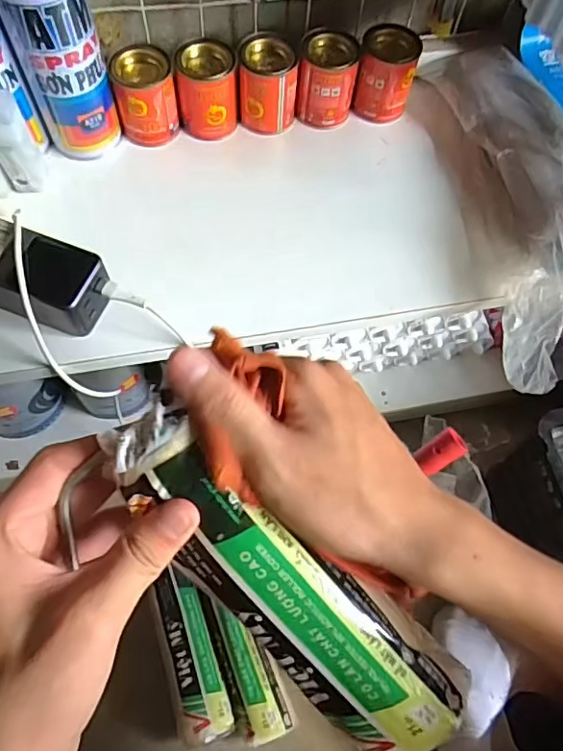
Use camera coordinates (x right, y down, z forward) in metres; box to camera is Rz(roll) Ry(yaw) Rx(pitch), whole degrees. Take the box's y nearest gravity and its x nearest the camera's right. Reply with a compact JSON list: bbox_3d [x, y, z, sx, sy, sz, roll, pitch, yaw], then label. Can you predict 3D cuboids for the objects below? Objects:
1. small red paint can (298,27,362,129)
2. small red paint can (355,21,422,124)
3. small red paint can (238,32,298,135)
[{"bbox_3d":[0.043,-0.284,0.525,0.052,0.068,0.047,2,63,-1],"label":"small red paint can"},{"bbox_3d":[0.102,-0.294,0.532,0.053,0.068,0.049,1,63,-2],"label":"small red paint can"},{"bbox_3d":[-0.012,-0.272,0.515,0.052,0.072,0.048,2,63,-1],"label":"small red paint can"}]

